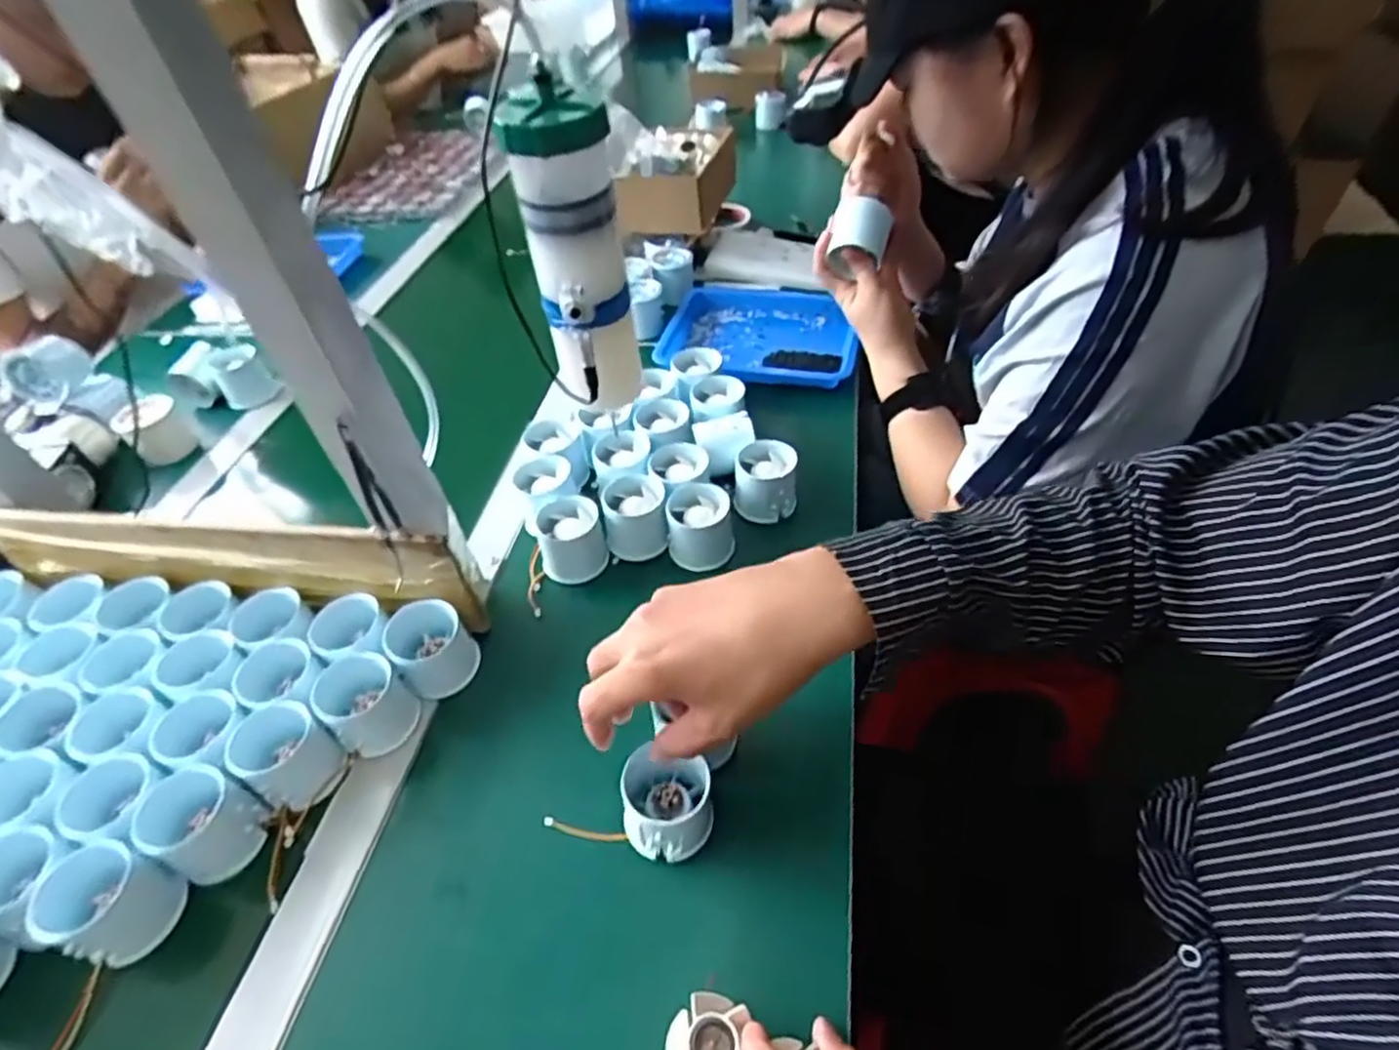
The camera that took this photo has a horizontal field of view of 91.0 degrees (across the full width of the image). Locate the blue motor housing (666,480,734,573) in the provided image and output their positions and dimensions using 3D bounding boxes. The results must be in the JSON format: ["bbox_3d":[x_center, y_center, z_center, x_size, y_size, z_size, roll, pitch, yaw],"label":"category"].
[{"bbox_3d":[0.000,0.006,0.566,0.055,0.049,0.062,-7,46,0],"label":"blue motor housing"}]

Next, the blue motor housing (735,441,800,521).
[{"bbox_3d":[0.057,-0.039,0.598,0.053,0.049,0.055,-2,46,5],"label":"blue motor housing"}]

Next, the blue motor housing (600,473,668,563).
[{"bbox_3d":[-0.053,-0.007,0.578,0.050,0.047,0.059,-8,46,0],"label":"blue motor housing"}]

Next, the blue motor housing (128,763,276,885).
[{"bbox_3d":[-0.311,0.185,0.430,0.059,0.049,0.051,18,51,23],"label":"blue motor housing"}]

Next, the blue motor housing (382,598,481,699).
[{"bbox_3d":[-0.195,0.091,0.506,0.055,0.052,0.053,-26,49,-17],"label":"blue motor housing"}]

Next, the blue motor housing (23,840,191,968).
[{"bbox_3d":[-0.346,0.221,0.403,0.054,0.048,0.052,14,50,19],"label":"blue motor housing"}]

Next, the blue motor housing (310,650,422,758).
[{"bbox_3d":[-0.231,0.124,0.478,0.053,0.054,0.052,-3,46,4],"label":"blue motor housing"}]

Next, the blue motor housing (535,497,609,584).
[{"bbox_3d":[-0.105,0.012,0.567,0.051,0.049,0.049,-13,46,-5],"label":"blue motor housing"}]

